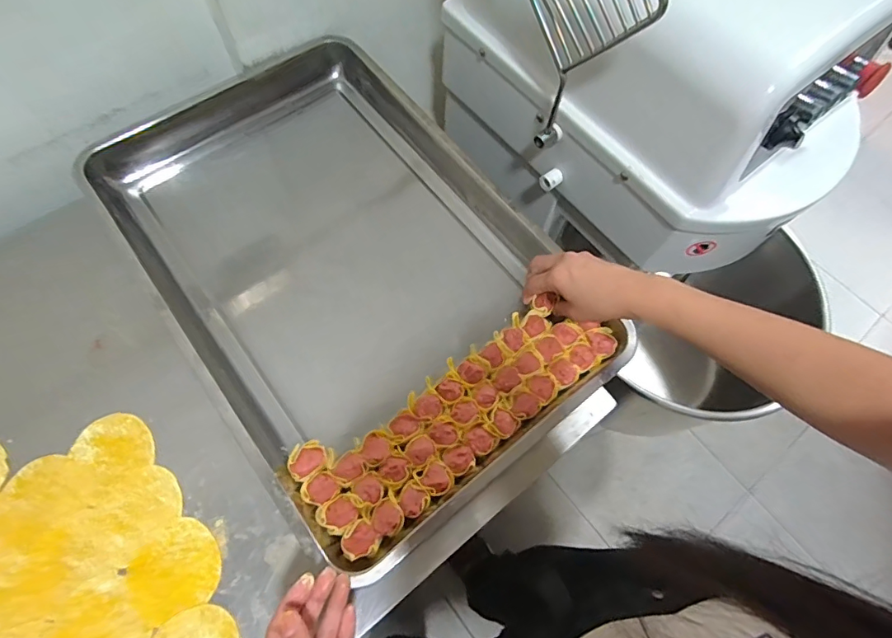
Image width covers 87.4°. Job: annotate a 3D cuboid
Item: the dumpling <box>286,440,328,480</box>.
[{"bbox_3d":[-0.136,0.141,0.466,0.036,0.037,0.031,-33,72,-15],"label":"dumpling"}]

